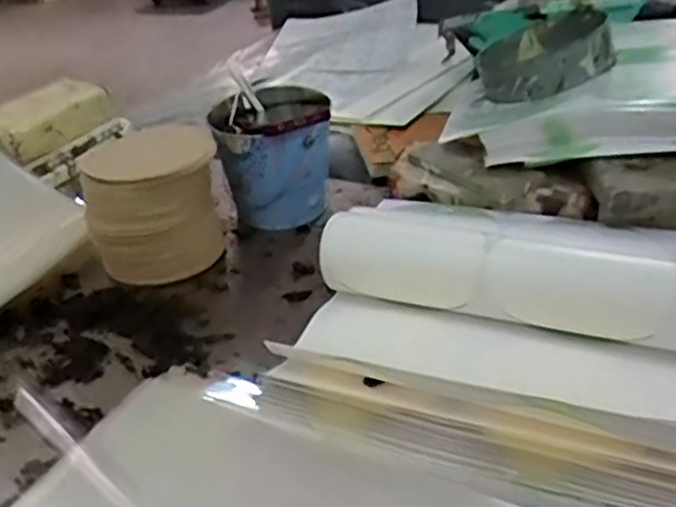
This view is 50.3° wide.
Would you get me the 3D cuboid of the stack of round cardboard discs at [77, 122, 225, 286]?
[{"bbox_3d":[-0.208,-0.051,0.824,0.146,0.144,0.136,-14,32,-12],"label":"stack of round cardboard discs"}]

